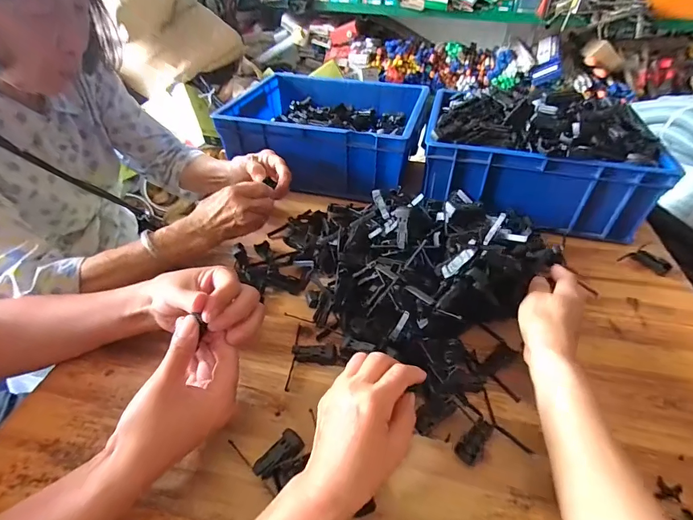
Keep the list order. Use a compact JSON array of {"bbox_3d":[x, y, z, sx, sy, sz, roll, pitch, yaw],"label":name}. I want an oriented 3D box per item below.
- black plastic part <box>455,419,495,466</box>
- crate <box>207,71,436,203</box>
[{"bbox_3d":[0.122,0.168,0.346,0.045,0.014,0.021,-31,51,-33],"label":"black plastic part"},{"bbox_3d":[-0.034,-0.247,0.733,0.334,0.131,0.263,13,42,11],"label":"crate"}]

